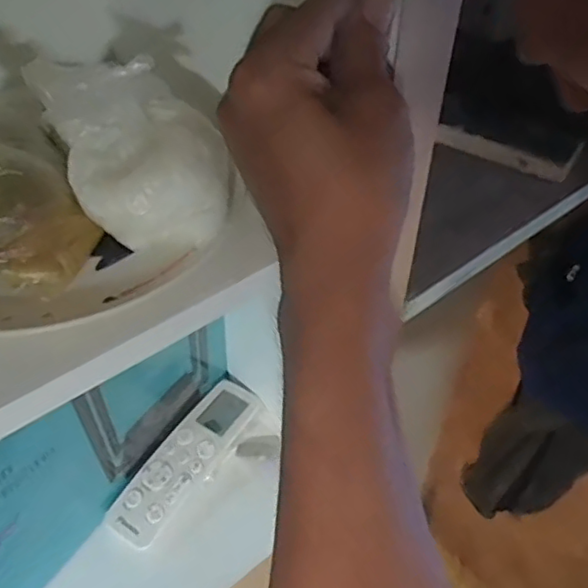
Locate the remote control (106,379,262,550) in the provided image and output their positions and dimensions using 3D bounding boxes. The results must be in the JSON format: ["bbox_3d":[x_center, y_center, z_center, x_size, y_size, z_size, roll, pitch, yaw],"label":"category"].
[{"bbox_3d":[-0.097,0.145,0.555,0.055,0.017,0.165,26,49,23],"label":"remote control"}]

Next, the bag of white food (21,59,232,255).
[{"bbox_3d":[-0.081,-0.078,0.321,0.074,0.066,0.095,-20,48,-21],"label":"bag of white food"}]

